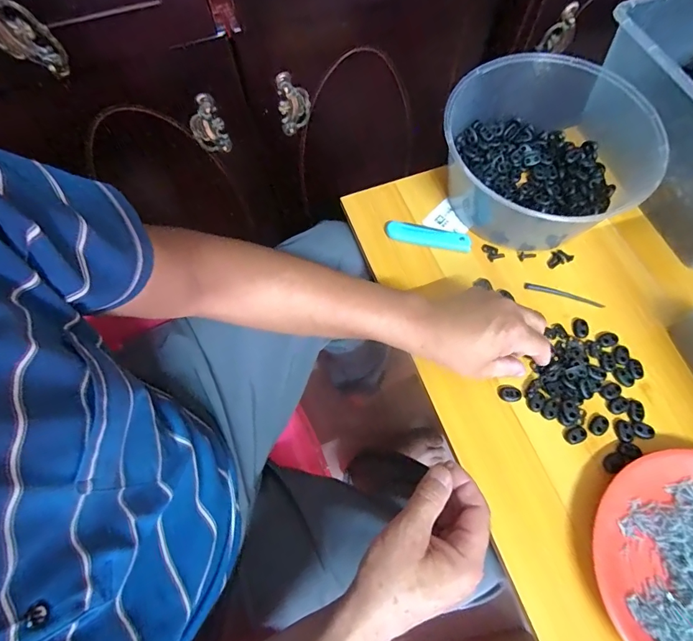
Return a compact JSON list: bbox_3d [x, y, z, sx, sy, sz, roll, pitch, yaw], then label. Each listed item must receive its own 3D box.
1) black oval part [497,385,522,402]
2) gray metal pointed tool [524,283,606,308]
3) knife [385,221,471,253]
[{"bbox_3d":[0.169,0.075,0.424,0.022,0.006,0.016,3,68,1],"label":"black oval part"},{"bbox_3d":[0.247,-0.030,0.466,0.088,0.004,0.011,16,69,6],"label":"gray metal pointed tool"},{"bbox_3d":[0.098,-0.101,0.495,0.101,0.006,0.026,10,69,4],"label":"knife"}]

